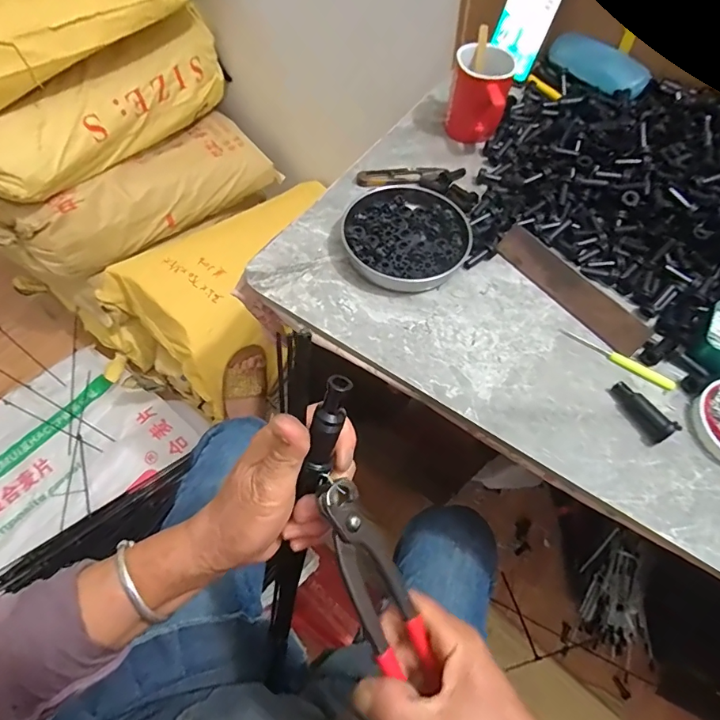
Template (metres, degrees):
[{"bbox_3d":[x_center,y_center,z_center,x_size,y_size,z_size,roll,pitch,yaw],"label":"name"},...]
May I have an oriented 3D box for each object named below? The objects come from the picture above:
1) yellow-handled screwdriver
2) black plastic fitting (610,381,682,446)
[{"bbox_3d":[0.258,-0.002,0.447,0.114,0.007,0.011,31,64,14],"label":"yellow-handled screwdriver"},{"bbox_3d":[0.259,0.047,0.412,0.023,0.023,0.061,-24,65,-15],"label":"black plastic fitting"}]

